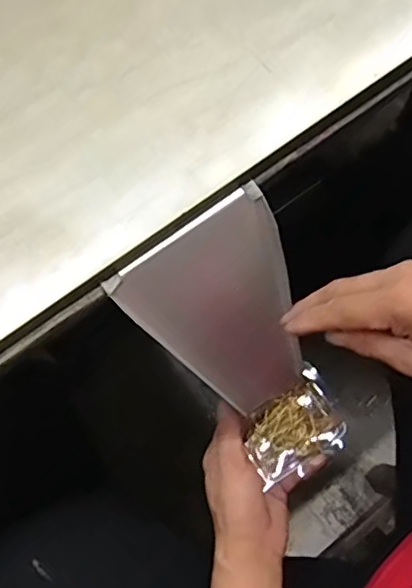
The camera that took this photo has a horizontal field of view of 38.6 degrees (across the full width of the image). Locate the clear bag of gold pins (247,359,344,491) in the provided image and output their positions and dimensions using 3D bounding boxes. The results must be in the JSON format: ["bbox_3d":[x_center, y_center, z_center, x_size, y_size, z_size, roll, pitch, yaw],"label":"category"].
[{"bbox_3d":[0.072,0.106,0.479,0.081,0.029,0.061,-34,77,-9],"label":"clear bag of gold pins"}]

